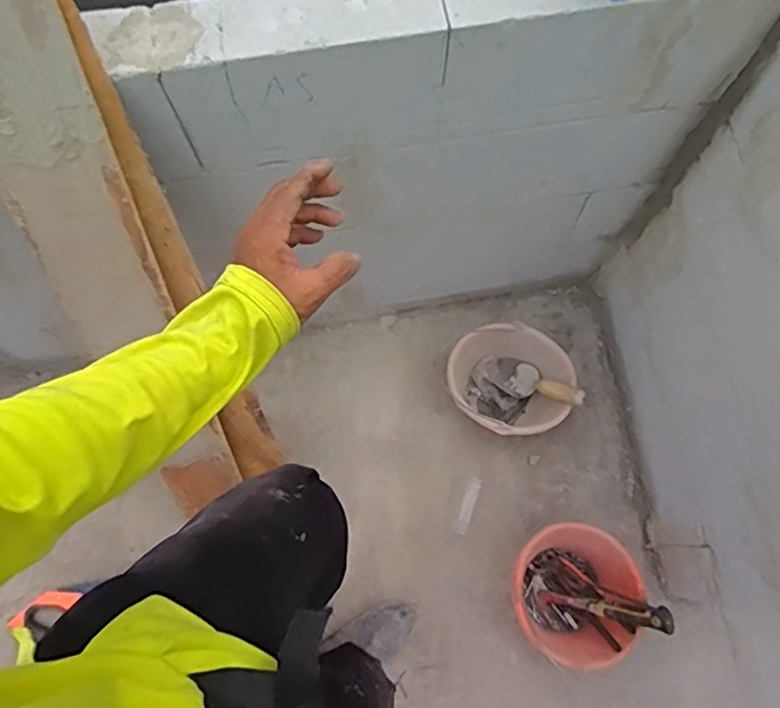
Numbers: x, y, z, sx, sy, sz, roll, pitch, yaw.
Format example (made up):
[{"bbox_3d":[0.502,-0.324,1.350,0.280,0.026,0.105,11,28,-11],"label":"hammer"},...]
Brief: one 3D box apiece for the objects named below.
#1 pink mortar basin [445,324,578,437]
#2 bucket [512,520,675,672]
[{"bbox_3d":[0.244,0.072,1.325,0.228,0.184,0.233,0,71,-1],"label":"pink mortar basin"},{"bbox_3d":[0.347,0.451,1.170,0.224,0.235,0.236,0,71,-1],"label":"bucket"}]

